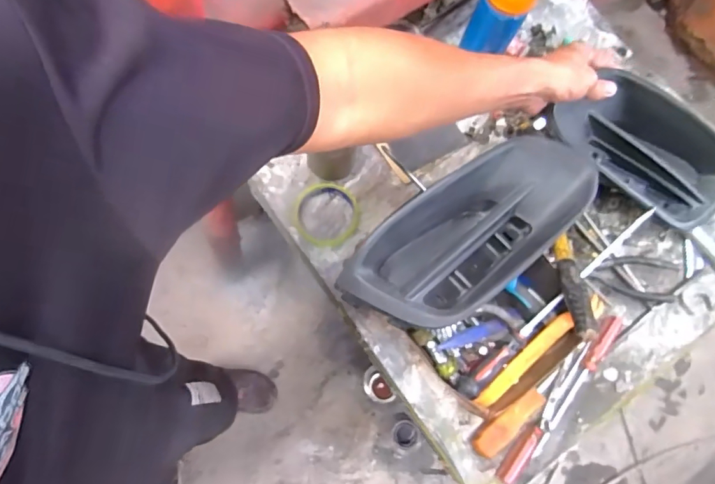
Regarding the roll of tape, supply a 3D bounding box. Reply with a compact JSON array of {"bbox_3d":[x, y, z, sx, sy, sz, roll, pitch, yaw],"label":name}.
[{"bbox_3d":[-0.044,-0.037,0.653,0.090,0.022,0.090,0,76,-2],"label":"roll of tape"}]

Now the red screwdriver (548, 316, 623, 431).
[{"bbox_3d":[0.298,0.170,0.604,0.023,0.021,0.175,36,78,7],"label":"red screwdriver"}]

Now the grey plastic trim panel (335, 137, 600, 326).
[{"bbox_3d":[0.127,-0.011,0.524,0.301,0.060,0.130,-37,80,-10],"label":"grey plastic trim panel"}]

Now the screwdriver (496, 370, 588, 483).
[{"bbox_3d":[0.239,0.232,0.587,0.022,0.019,0.179,44,79,9],"label":"screwdriver"}]

